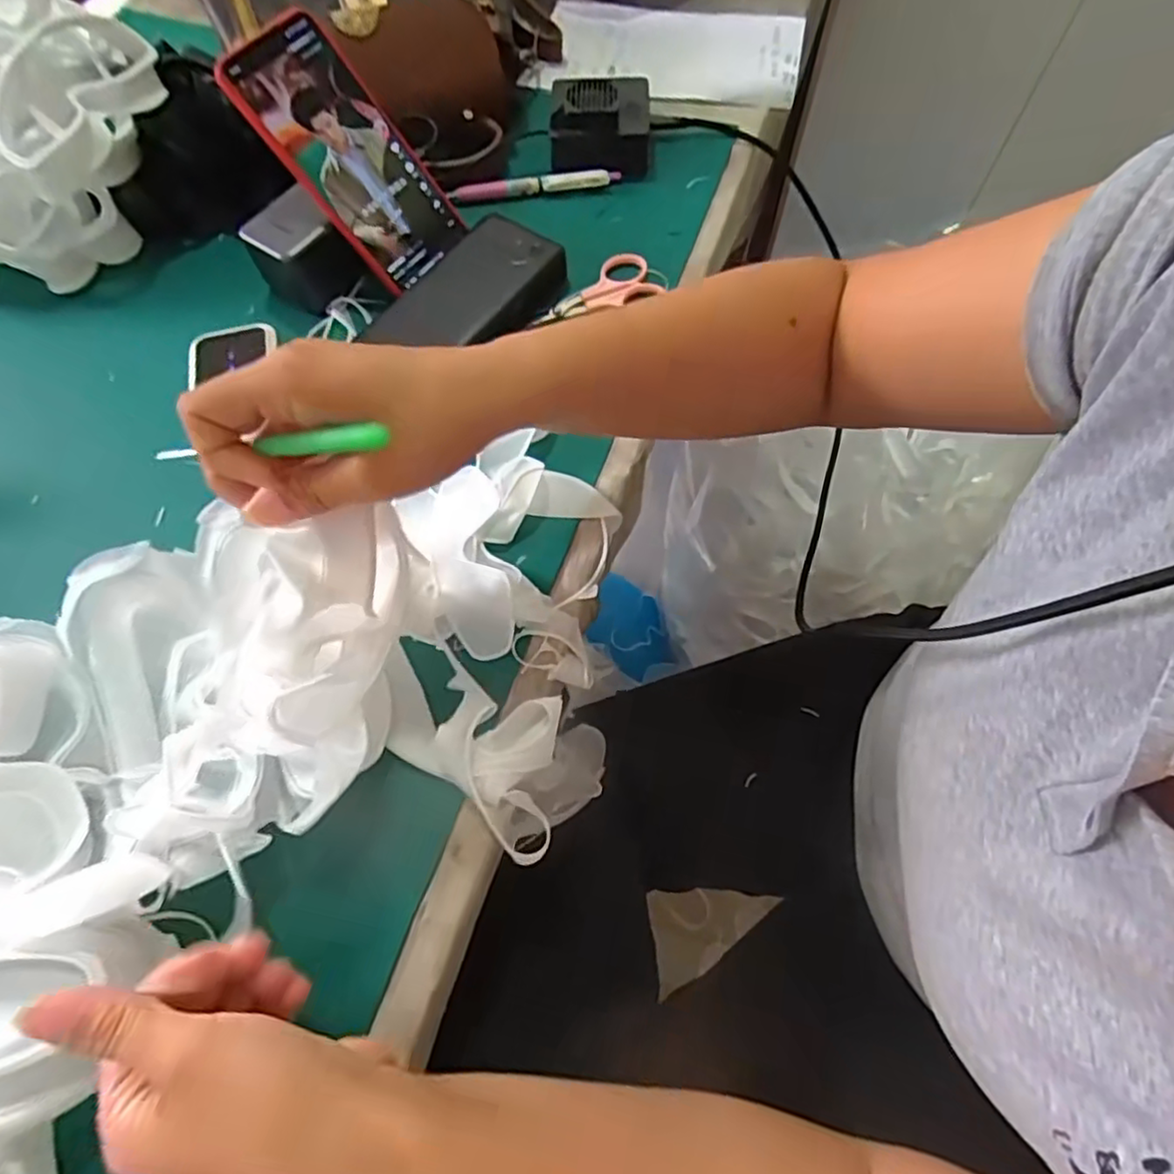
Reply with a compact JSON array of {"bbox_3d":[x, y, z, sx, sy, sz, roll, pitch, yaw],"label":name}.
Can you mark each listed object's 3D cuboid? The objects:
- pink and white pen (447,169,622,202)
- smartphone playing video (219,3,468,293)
[{"bbox_3d":[-0.040,-0.305,0.510,0.127,0.011,0.015,-5,66,-1],"label":"pink and white pen"},{"bbox_3d":[-0.154,-0.281,0.439,0.077,0.152,0.015,-50,31,-17],"label":"smartphone playing video"}]

